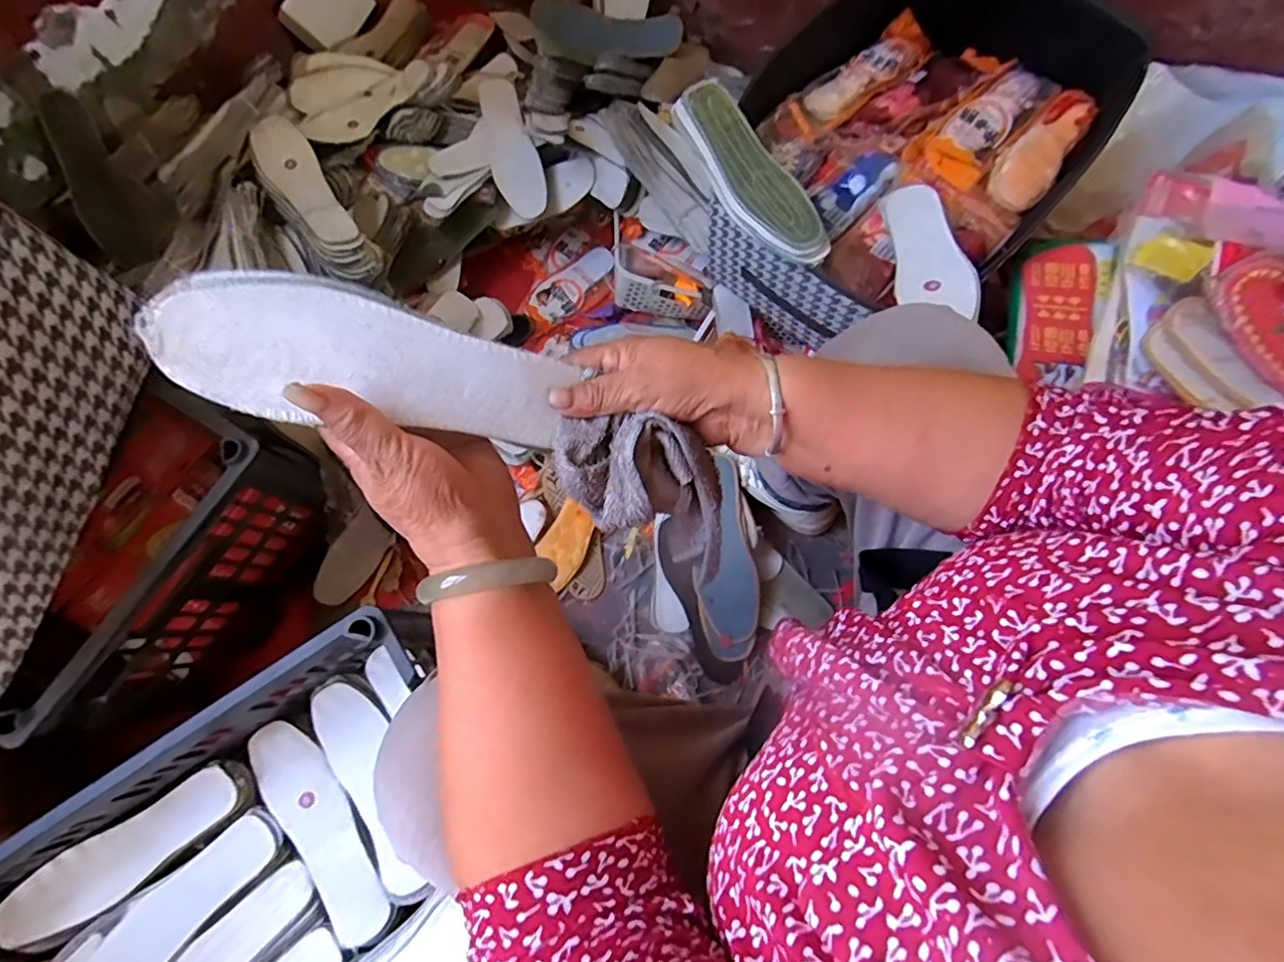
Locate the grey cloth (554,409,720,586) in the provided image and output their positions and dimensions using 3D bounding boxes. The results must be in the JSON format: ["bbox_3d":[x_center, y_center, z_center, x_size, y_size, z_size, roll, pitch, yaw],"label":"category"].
[{"bbox_3d":[0.003,0.003,0.346,0.109,0.063,0.066,19,76,4],"label":"grey cloth"}]

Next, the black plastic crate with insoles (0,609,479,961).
[{"bbox_3d":[-0.360,0.396,0.524,0.471,0.129,0.344,-32,78,-8],"label":"black plastic crate with insoles"}]

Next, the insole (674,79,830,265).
[{"bbox_3d":[0.114,-0.325,0.610,0.070,0.020,0.237,-30,78,-8],"label":"insole"}]

